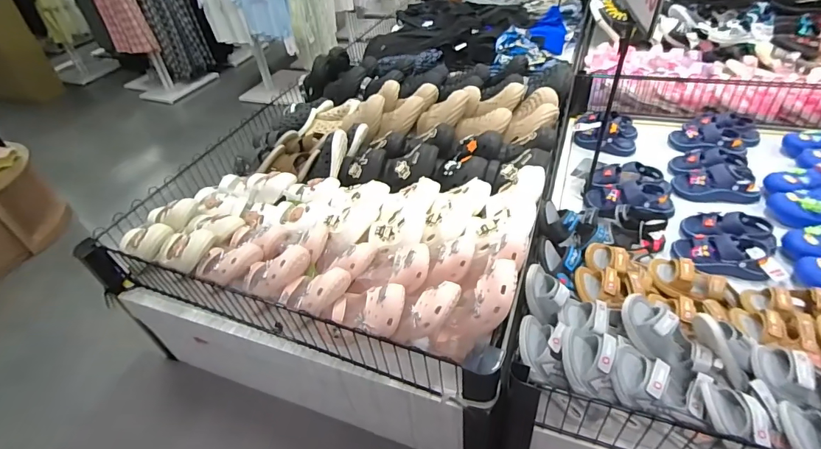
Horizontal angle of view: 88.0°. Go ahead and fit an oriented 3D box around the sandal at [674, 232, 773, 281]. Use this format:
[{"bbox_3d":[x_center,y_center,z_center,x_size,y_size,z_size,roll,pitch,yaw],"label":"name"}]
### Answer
[{"bbox_3d":[0.696,0.066,0.952,0.173,0.056,0.090,8,44,17],"label":"sandal"}]

